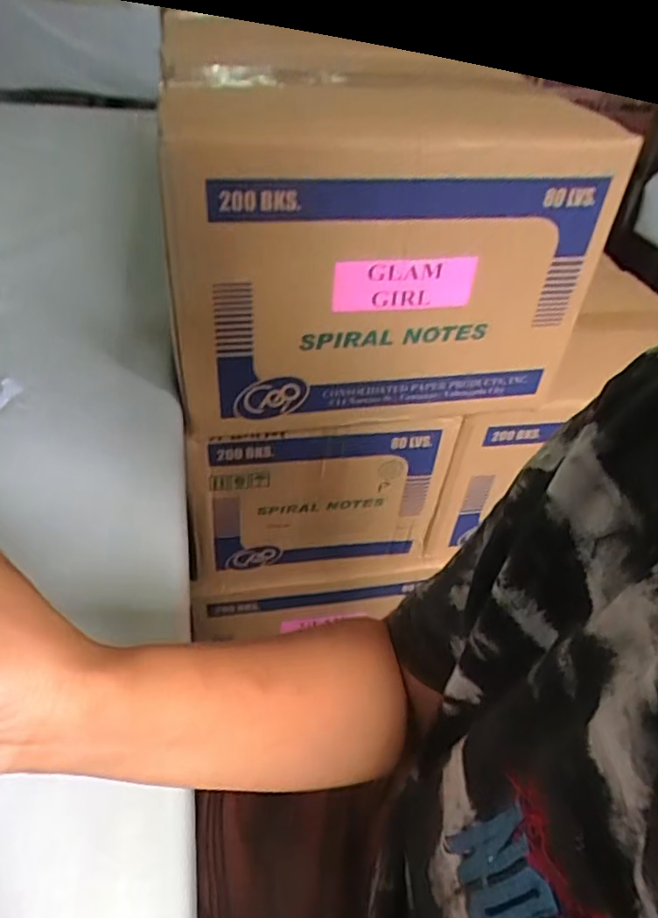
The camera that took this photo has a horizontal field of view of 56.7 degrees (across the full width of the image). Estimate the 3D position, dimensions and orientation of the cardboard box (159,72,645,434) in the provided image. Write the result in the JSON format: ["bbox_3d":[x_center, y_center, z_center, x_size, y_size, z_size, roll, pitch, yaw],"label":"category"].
[{"bbox_3d":[0.037,-0.222,0.631,0.399,0.299,0.210,-7,45,-15],"label":"cardboard box"}]

